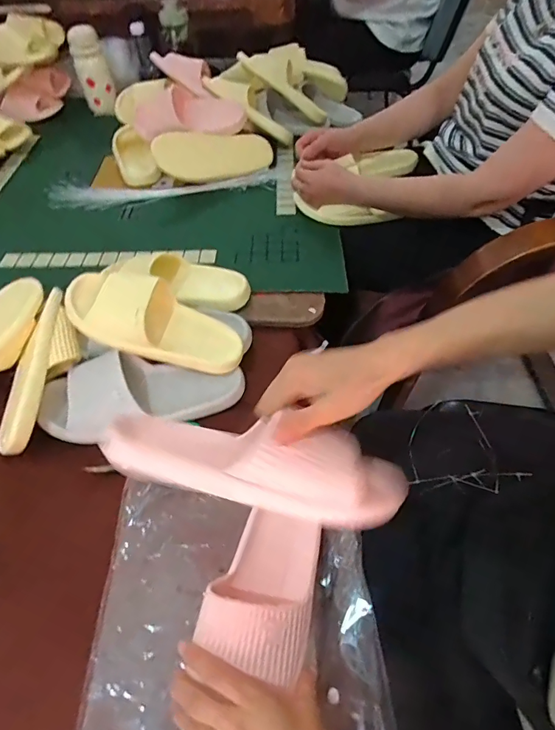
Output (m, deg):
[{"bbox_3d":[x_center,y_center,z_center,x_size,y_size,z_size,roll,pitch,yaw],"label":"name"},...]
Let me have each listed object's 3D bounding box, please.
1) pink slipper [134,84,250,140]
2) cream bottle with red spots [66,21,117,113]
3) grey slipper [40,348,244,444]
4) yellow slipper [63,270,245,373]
[{"bbox_3d":[-0.203,-0.561,1.001,0.246,0.103,0.092,13,55,13],"label":"pink slipper"},{"bbox_3d":[-0.495,-0.786,1.185,0.085,0.197,0.080,-18,25,-11],"label":"cream bottle with red spots"},{"bbox_3d":[-0.188,0.043,0.595,0.272,0.065,0.122,1,53,3],"label":"grey slipper"},{"bbox_3d":[-0.165,-0.061,0.615,0.244,0.061,0.099,22,53,-11],"label":"yellow slipper"}]

